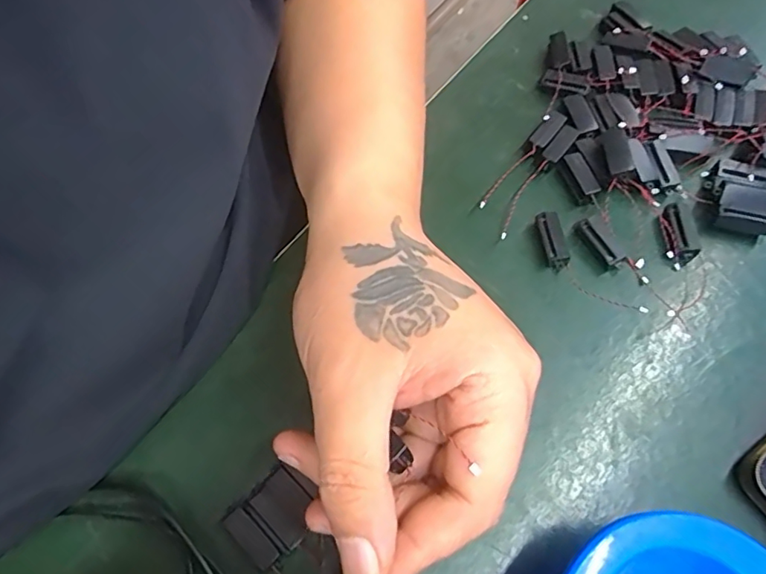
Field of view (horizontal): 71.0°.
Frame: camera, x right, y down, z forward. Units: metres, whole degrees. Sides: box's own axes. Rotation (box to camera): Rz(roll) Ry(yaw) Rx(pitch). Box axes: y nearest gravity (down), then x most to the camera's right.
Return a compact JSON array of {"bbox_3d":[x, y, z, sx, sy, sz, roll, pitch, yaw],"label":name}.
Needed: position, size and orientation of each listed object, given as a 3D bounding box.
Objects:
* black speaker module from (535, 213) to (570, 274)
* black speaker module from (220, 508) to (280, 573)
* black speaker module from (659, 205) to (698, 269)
[{"bbox_3d":[0.087,-0.024,0.277,0.010,0.012,0.031,-7,66,-2],"label":"black speaker module"},{"bbox_3d":[-0.054,0.105,0.223,0.028,0.010,0.010,37,72,16],"label":"black speaker module"},{"bbox_3d":[0.150,-0.027,0.275,0.013,0.005,0.032,-3,66,0],"label":"black speaker module"}]

